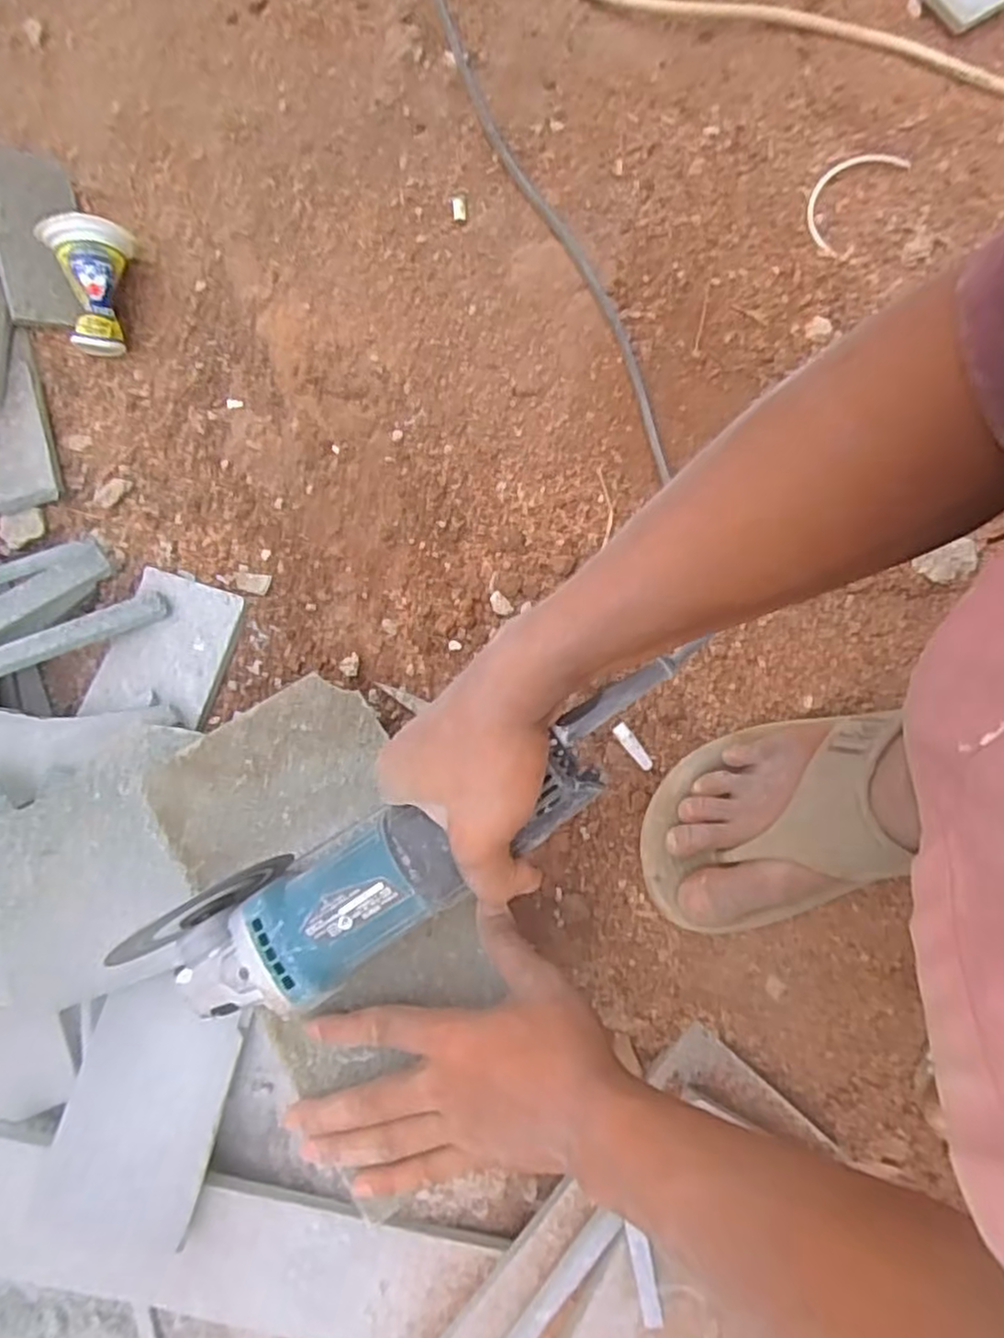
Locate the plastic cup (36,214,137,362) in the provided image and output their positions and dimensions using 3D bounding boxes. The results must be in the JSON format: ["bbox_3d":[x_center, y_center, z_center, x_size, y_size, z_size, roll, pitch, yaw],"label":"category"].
[{"bbox_3d":[-0.321,-0.303,0.565,0.069,0.063,0.076,-10,76,-2],"label":"plastic cup"}]

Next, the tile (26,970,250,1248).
[{"bbox_3d":[-0.224,0.273,0.452,0.094,0.007,0.136,10,66,0],"label":"tile"}]

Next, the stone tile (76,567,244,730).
[{"bbox_3d":[-0.248,-0.014,0.528,0.086,0.011,0.110,17,76,5],"label":"stone tile"}]

